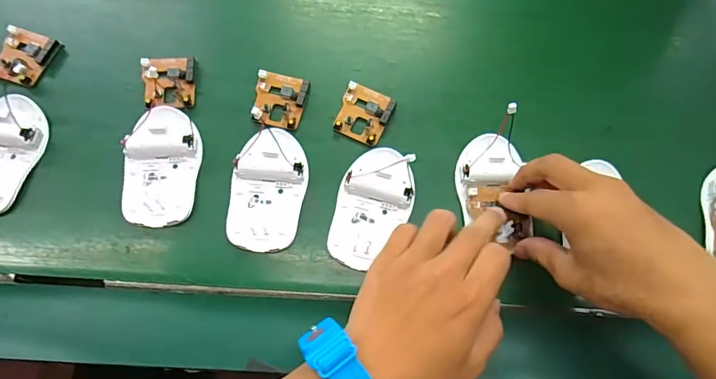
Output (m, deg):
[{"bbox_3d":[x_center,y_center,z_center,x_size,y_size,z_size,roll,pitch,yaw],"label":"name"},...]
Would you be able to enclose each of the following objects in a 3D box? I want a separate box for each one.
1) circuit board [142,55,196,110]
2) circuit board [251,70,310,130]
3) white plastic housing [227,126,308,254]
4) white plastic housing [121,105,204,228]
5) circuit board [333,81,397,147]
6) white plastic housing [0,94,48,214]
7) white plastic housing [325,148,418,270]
[{"bbox_3d":[-0.163,-0.091,0.381,0.043,0.014,0.053,-2,70,-4],"label":"circuit board"},{"bbox_3d":[-0.068,-0.076,0.381,0.044,0.013,0.051,11,70,1],"label":"circuit board"},{"bbox_3d":[-0.070,-0.002,0.346,0.055,0.018,0.098,6,70,0],"label":"white plastic housing"},{"bbox_3d":[-0.156,-0.019,0.349,0.055,0.017,0.095,4,70,-1],"label":"white plastic housing"},{"bbox_3d":[0.005,-0.065,0.381,0.044,0.011,0.049,25,71,6],"label":"circuit board"},{"bbox_3d":[-0.283,-0.029,0.344,0.055,0.017,0.095,14,70,2],"label":"white plastic housing"},{"bbox_3d":[0.012,0.014,0.345,0.058,0.015,0.093,11,70,1],"label":"white plastic housing"}]

